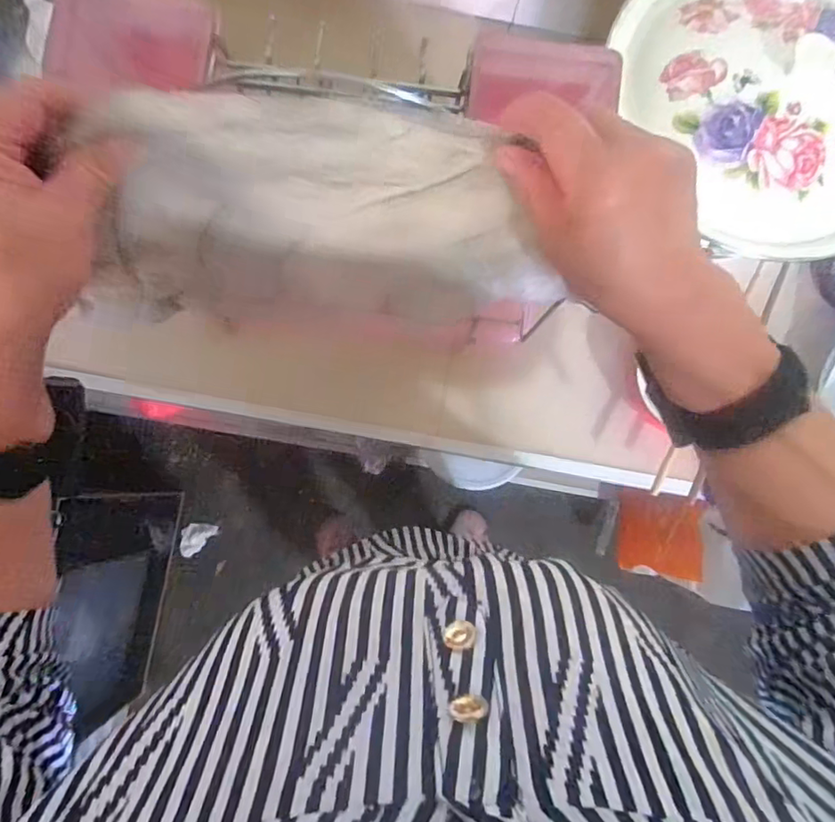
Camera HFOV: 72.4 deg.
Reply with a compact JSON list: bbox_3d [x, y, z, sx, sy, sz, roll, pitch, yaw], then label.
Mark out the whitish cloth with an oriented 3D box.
[{"bbox_3d":[-0.052,-0.105,0.363,0.262,0.181,0.052,5,62,-12],"label":"whitish cloth"}]

